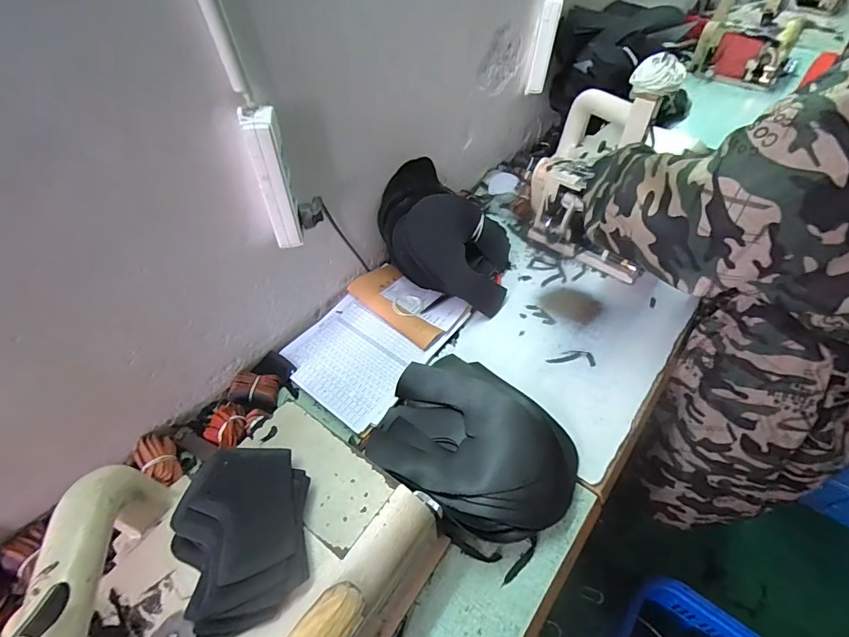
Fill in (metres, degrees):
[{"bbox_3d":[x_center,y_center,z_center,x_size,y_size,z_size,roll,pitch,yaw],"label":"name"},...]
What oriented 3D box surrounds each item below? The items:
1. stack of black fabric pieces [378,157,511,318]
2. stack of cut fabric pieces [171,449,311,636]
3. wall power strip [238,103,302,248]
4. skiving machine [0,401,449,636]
[{"bbox_3d":[0.048,-0.167,0.795,0.248,0.173,0.238,11,51,7],"label":"stack of black fabric pieces"},{"bbox_3d":[-0.178,0.207,0.404,0.125,0.025,0.158,-7,51,-7],"label":"stack of cut fabric pieces"},{"bbox_3d":[-0.190,-0.174,0.531,0.037,0.167,0.047,-16,53,-14],"label":"wall power strip"},{"bbox_3d":[-0.183,0.234,0.359,0.246,0.323,0.355,31,56,22],"label":"skiving machine"}]

